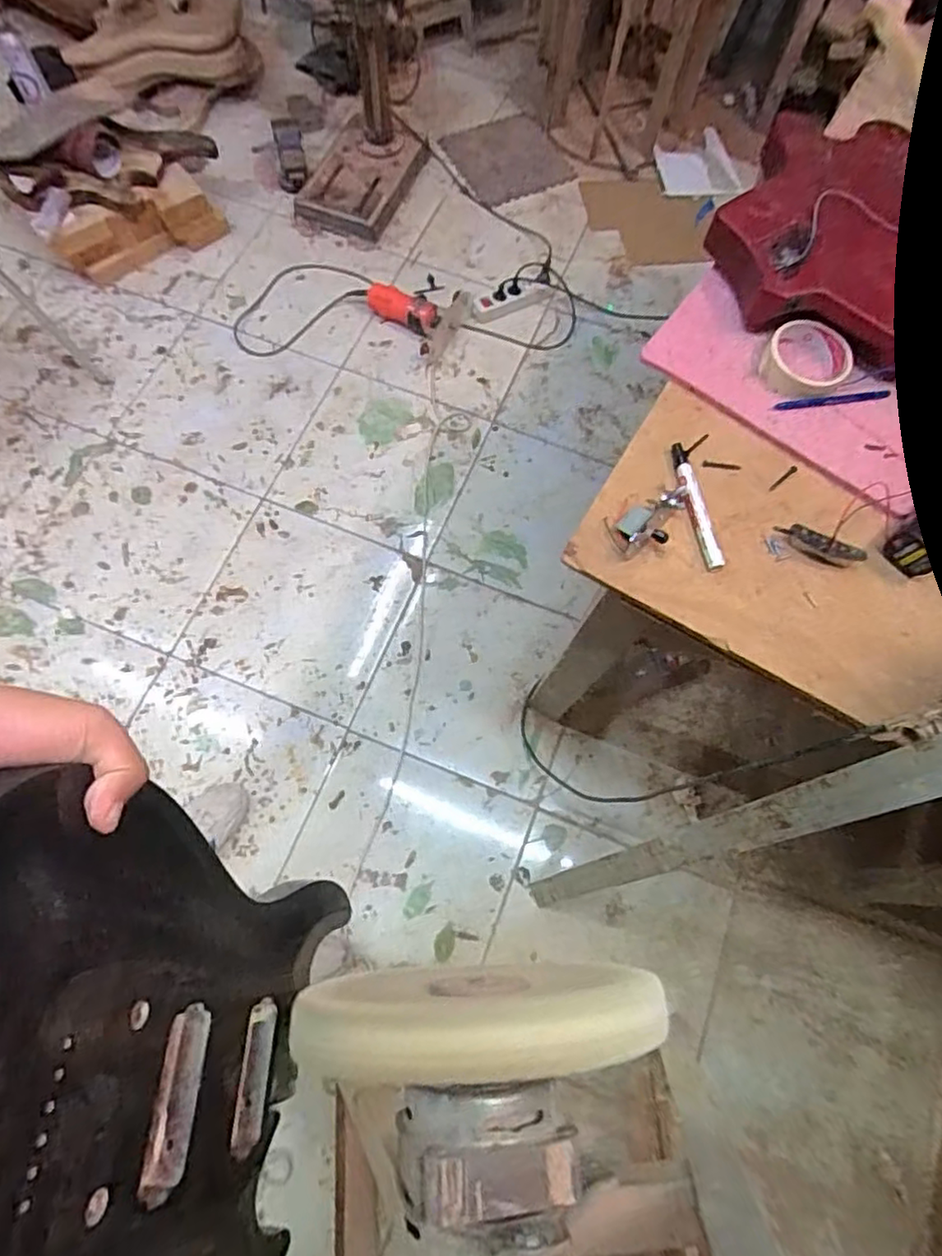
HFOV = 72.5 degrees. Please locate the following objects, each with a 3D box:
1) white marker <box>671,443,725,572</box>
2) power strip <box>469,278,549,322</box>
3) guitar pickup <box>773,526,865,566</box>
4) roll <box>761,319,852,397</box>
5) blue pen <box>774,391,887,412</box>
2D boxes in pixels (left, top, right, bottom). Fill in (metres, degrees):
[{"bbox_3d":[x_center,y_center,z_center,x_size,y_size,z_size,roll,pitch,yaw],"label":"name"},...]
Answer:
[{"bbox_3d":[0.227,-0.125,0.655,0.020,0.014,0.143,-8,71,-5],"label":"white marker"},{"bbox_3d":[0.099,-0.836,1.629,0.213,0.041,0.073,-23,73,-10],"label":"power strip"},{"bbox_3d":[0.348,-0.082,0.642,0.080,0.026,0.016,29,72,8],"label":"guitar pickup"},{"bbox_3d":[0.369,-0.297,0.710,0.092,0.022,0.091,18,71,4],"label":"roll"},{"bbox_3d":[0.396,-0.249,0.706,0.127,0.010,0.010,-5,71,-4],"label":"blue pen"}]

